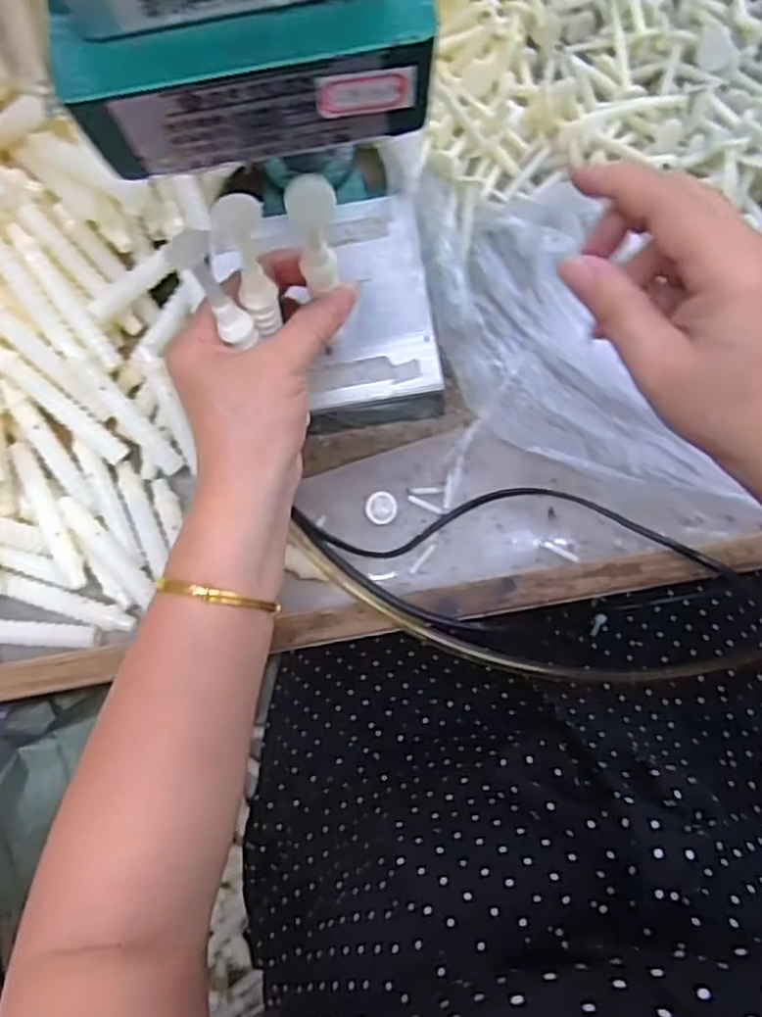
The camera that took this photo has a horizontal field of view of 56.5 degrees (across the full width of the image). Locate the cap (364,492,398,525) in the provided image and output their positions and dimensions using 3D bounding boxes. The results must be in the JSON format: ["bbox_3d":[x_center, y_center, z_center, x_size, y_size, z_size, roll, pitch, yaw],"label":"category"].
[{"bbox_3d":[0.000,-0.001,0.428,0.019,0.006,0.020,0,81,3],"label":"cap"}]

